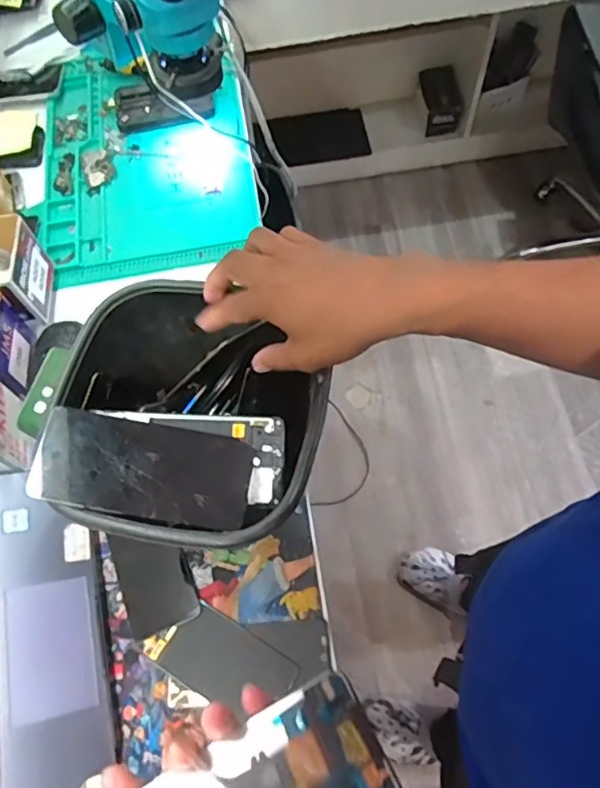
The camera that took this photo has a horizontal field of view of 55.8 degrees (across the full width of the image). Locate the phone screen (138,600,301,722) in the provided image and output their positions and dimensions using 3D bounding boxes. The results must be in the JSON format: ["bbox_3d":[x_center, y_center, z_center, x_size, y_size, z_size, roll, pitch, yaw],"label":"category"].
[{"bbox_3d":[-0.079,0.261,0.559,0.142,0.010,0.071,26,70,18],"label":"phone screen"}]

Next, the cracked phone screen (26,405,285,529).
[{"bbox_3d":[-0.104,0.055,0.434,0.181,0.013,0.085,5,68,-9],"label":"cracked phone screen"}]

